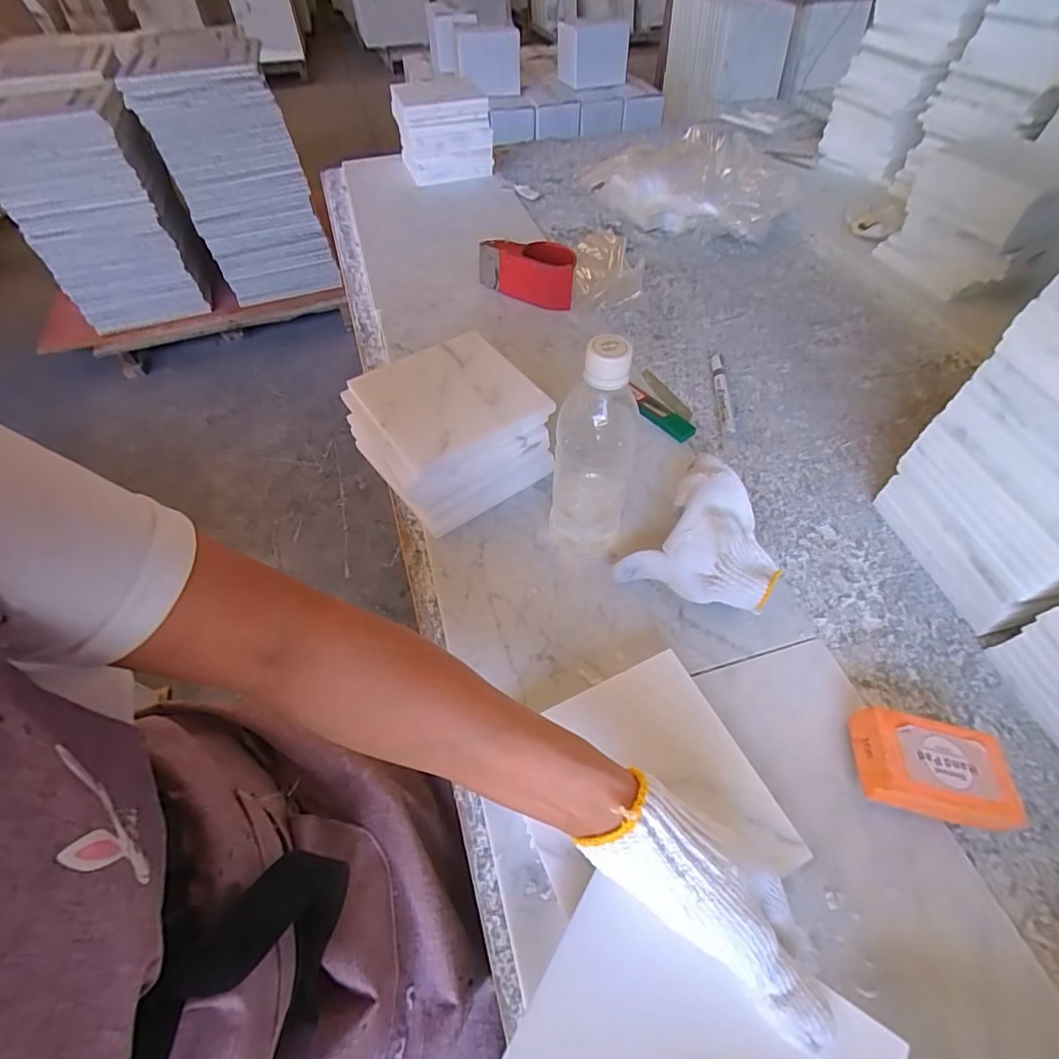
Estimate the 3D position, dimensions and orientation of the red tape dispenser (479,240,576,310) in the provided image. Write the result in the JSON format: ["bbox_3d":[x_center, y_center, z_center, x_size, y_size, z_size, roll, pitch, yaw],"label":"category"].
[{"bbox_3d":[-0.005,-0.374,0.745,0.151,0.075,0.058,19,55,15],"label":"red tape dispenser"}]

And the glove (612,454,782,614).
[{"bbox_3d":[0.158,0.020,0.448,0.119,0.079,0.125,38,63,23],"label":"glove"}]

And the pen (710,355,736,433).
[{"bbox_3d":[0.238,-0.169,0.626,0.017,0.017,0.144,4,55,3],"label":"pen"}]

